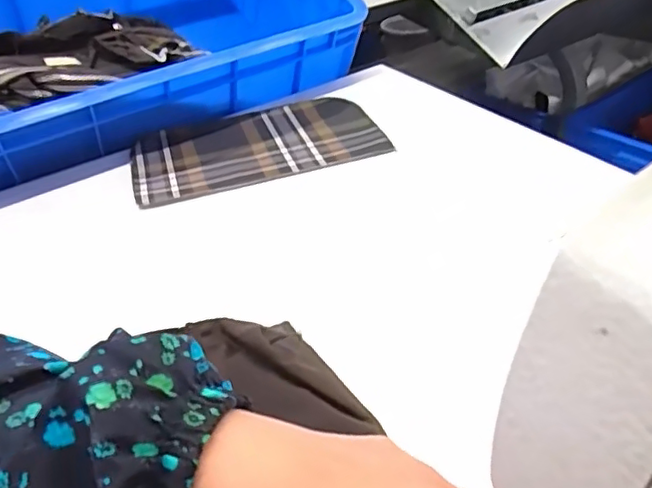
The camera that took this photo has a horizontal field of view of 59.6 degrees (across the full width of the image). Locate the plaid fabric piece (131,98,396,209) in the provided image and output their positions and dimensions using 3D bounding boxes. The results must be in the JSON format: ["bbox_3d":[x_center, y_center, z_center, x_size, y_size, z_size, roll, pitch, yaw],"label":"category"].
[{"bbox_3d":[-0.075,-0.105,0.600,0.249,0.012,0.149,-16,39,-12],"label":"plaid fabric piece"}]

